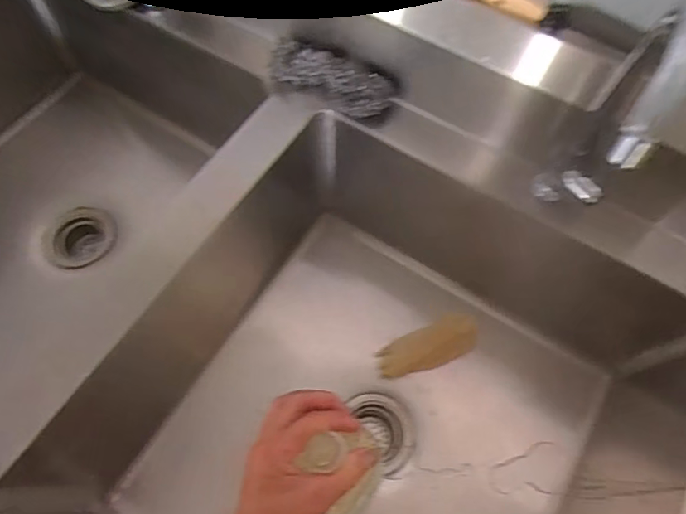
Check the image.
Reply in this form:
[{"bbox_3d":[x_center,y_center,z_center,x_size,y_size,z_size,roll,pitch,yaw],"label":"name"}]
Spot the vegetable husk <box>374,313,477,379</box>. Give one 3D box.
[{"bbox_3d":[0.119,0.130,0.710,0.147,0.036,0.060,-27,65,14],"label":"vegetable husk"}]

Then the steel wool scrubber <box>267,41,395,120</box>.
[{"bbox_3d":[-0.019,-0.221,0.597,0.165,0.046,0.060,29,68,13],"label":"steel wool scrubber"}]

